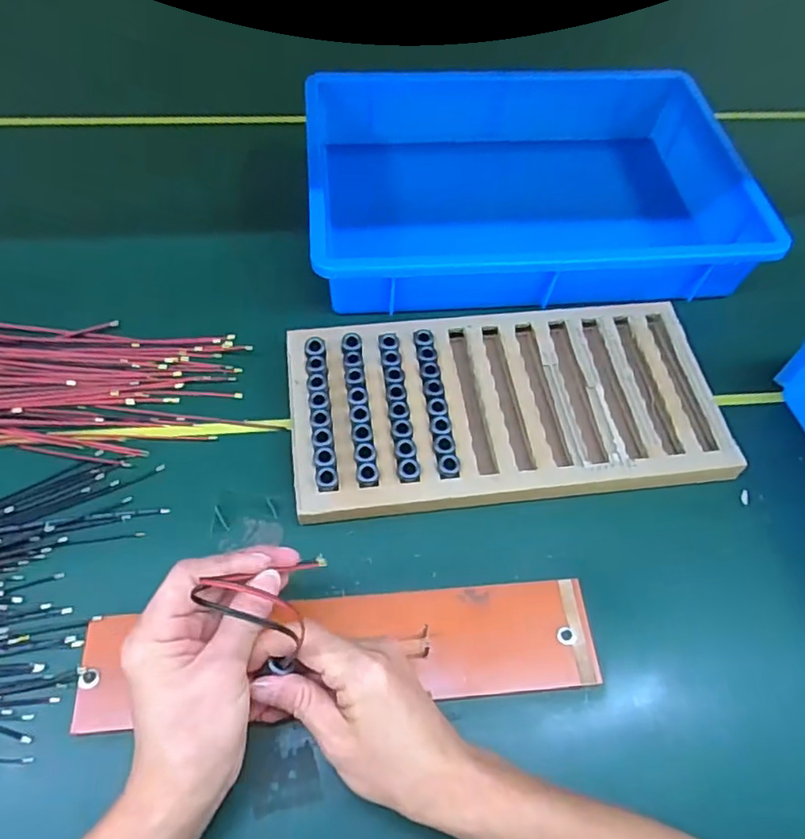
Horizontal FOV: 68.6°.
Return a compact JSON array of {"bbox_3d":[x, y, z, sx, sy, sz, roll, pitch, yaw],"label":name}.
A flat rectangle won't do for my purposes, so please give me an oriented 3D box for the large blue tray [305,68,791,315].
[{"bbox_3d":[0.119,-0.244,0.611,0.415,0.087,0.279,-2,59,-5],"label":"large blue tray"}]

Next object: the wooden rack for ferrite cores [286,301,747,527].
[{"bbox_3d":[0.088,-0.011,0.506,0.355,0.035,0.178,-5,59,-7],"label":"wooden rack for ferrite cores"}]

